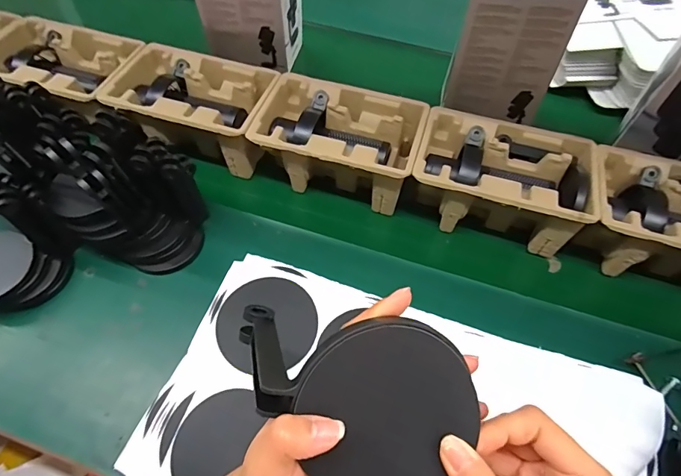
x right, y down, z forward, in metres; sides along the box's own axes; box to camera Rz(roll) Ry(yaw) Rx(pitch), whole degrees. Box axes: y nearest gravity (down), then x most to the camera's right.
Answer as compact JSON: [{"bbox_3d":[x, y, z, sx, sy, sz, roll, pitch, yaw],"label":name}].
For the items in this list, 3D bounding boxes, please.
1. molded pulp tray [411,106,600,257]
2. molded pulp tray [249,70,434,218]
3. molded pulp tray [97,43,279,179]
[{"bbox_3d":[0.219,-0.081,0.575,0.226,0.087,0.143,15,56,11],"label":"molded pulp tray"},{"bbox_3d":[-0.007,-0.135,0.617,0.241,0.106,0.140,14,56,10],"label":"molded pulp tray"},{"bbox_3d":[-0.221,-0.197,0.643,0.221,0.099,0.149,12,55,9],"label":"molded pulp tray"}]

